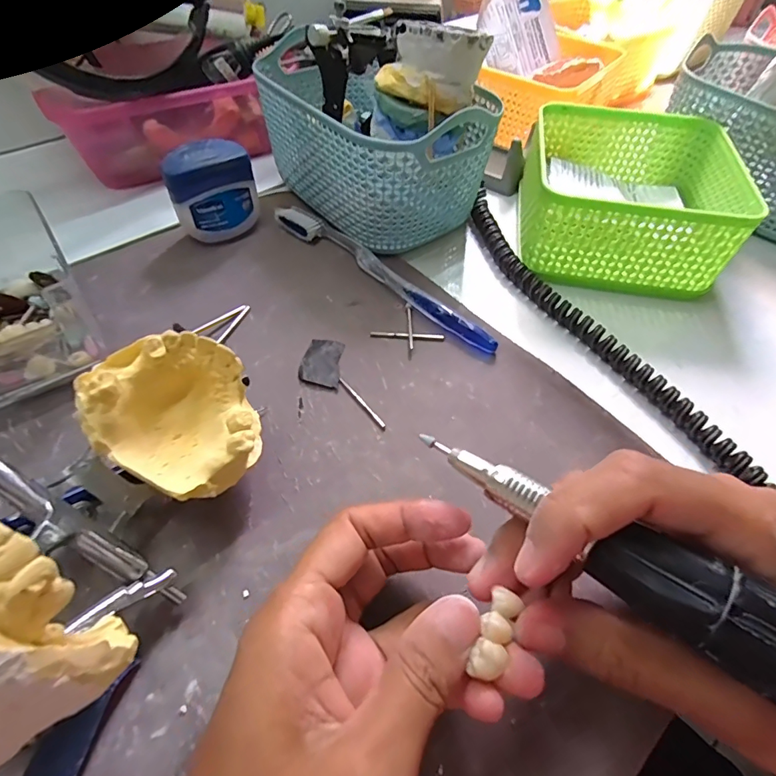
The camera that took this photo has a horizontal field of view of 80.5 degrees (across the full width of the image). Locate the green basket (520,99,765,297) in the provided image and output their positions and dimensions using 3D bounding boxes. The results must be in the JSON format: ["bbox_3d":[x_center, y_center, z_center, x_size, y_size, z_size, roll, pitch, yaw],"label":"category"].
[{"bbox_3d":[0.165,-0.134,0.324,0.125,0.063,0.129,10,53,5],"label":"green basket"}]

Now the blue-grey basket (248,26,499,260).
[{"bbox_3d":[-0.017,-0.176,0.328,0.111,0.093,0.168,-36,62,-25],"label":"blue-grey basket"}]

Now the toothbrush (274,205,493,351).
[{"bbox_3d":[-0.005,-0.077,0.305,0.186,0.012,0.020,36,60,23],"label":"toothbrush"}]

